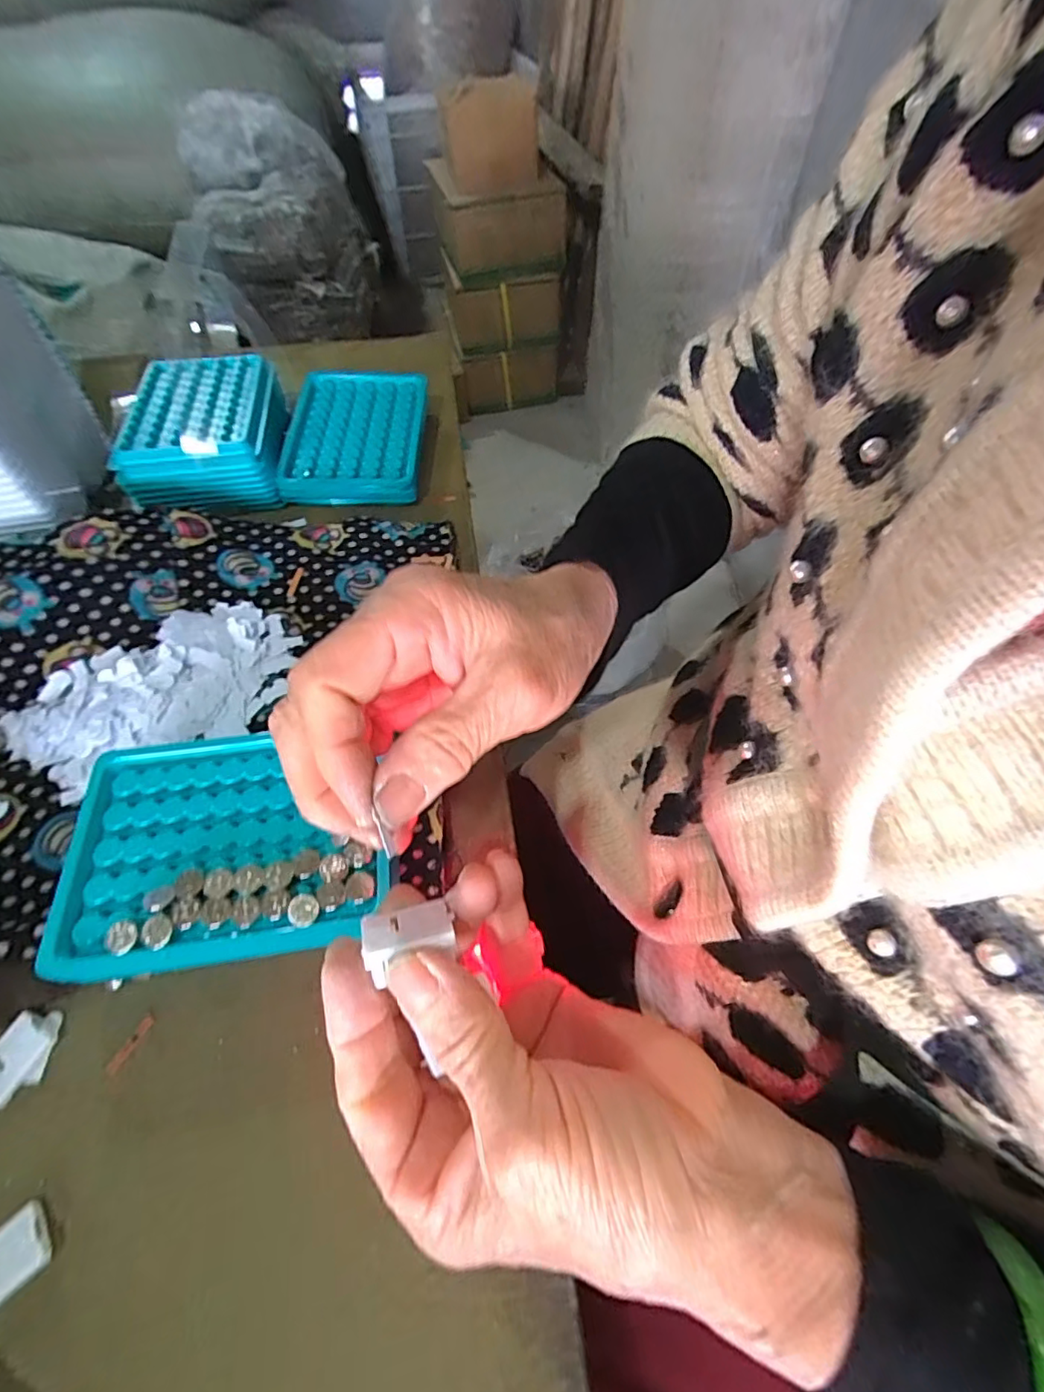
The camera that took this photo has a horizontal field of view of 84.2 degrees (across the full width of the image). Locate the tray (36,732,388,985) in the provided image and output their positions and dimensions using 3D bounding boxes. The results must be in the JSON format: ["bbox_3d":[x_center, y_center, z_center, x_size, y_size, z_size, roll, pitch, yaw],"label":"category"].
[{"bbox_3d":[-0.125,0.061,0.249,0.128,0.015,0.095,-8,56,-4],"label":"tray"}]

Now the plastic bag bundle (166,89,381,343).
[{"bbox_3d":[-0.602,-1.167,1.423,0.425,0.392,0.439,-8,55,-5],"label":"plastic bag bundle"}]

